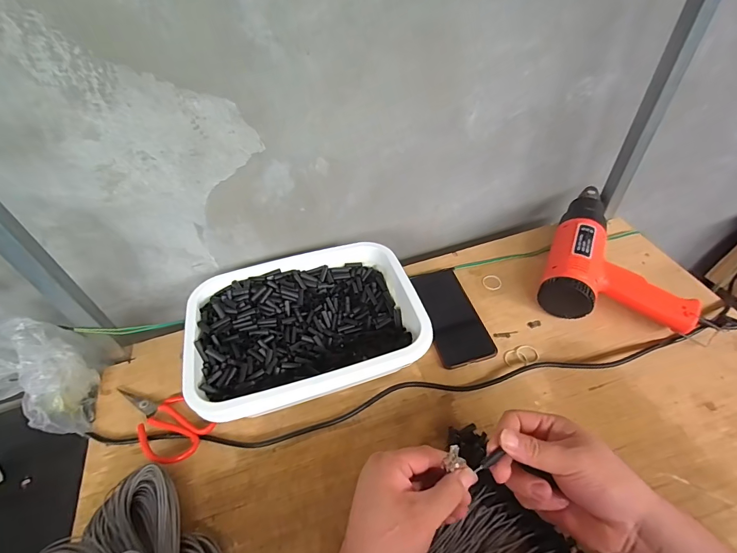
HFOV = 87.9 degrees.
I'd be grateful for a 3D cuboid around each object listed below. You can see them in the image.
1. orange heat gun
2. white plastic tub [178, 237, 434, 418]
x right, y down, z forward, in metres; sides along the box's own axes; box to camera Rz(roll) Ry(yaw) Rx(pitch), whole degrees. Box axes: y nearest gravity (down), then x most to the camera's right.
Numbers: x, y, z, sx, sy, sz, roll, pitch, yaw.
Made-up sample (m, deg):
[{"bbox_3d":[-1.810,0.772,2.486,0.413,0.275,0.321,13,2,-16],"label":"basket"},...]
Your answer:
[{"bbox_3d":[0.378,-0.038,0.575,0.183,0.072,0.275,18,52,22],"label":"orange heat gun"},{"bbox_3d":[-0.083,0.067,0.523,0.283,0.087,0.221,-16,47,-9],"label":"white plastic tub"}]

